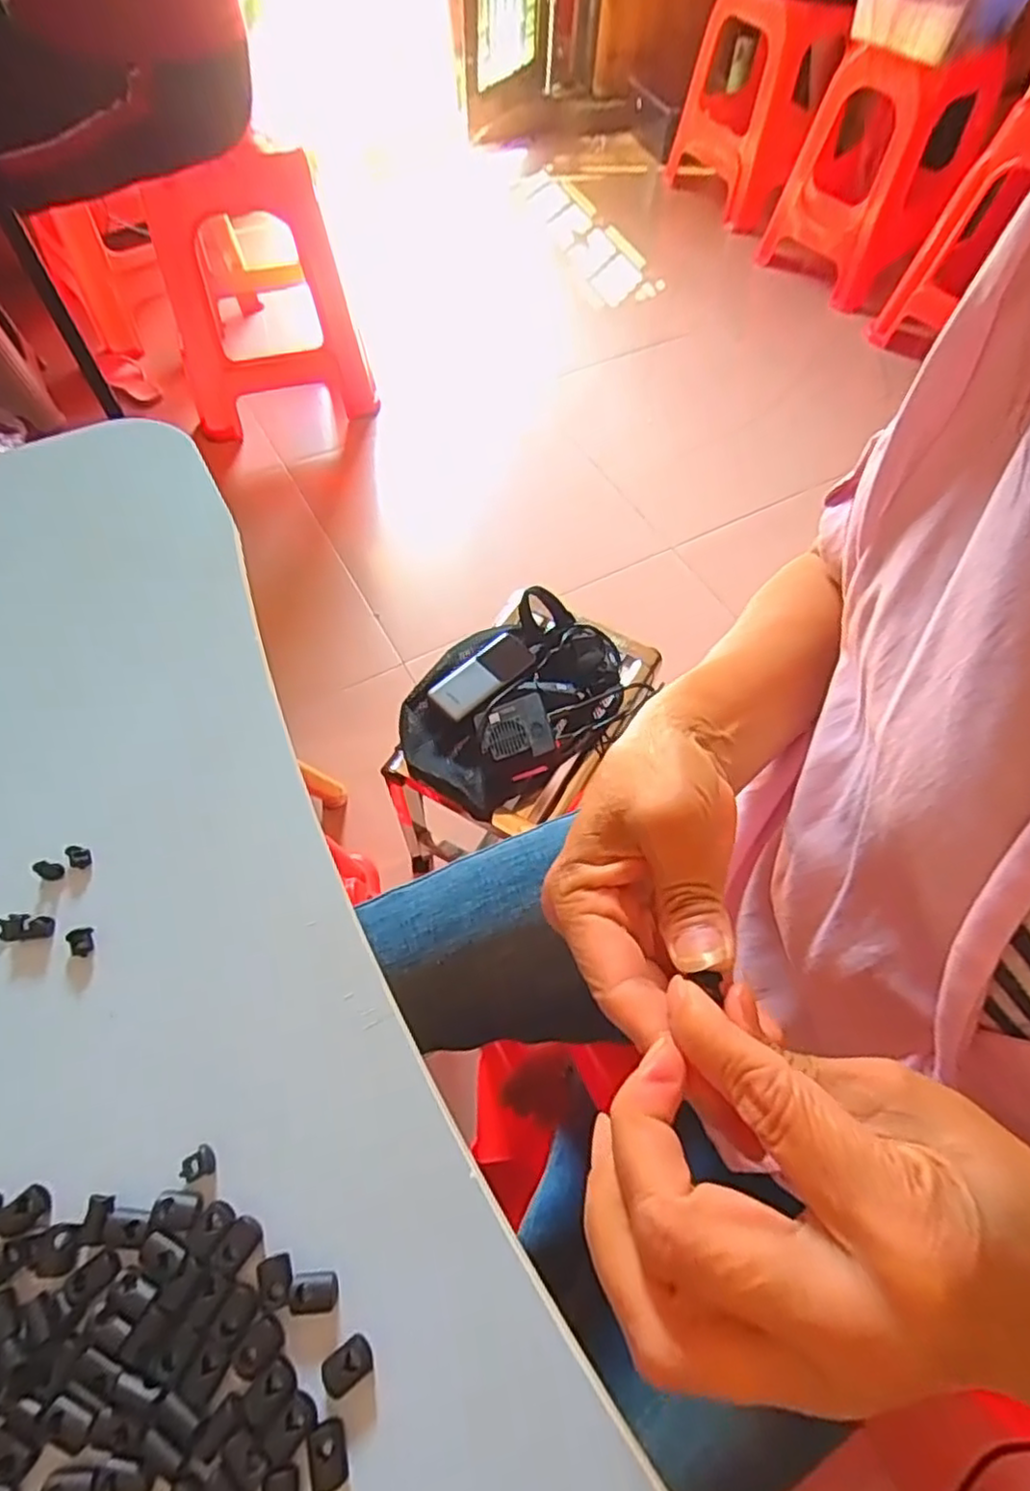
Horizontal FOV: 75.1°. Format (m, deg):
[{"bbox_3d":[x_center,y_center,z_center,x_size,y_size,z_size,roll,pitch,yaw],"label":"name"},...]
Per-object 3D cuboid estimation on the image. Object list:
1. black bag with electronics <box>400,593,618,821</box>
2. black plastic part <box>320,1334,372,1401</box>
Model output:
[{"bbox_3d":[-0.006,-0.062,0.773,0.278,0.067,0.197,-35,68,-20],"label":"black bag with electronics"},{"bbox_3d":[-0.054,0.200,0.215,0.016,0.004,0.011,-29,66,-18],"label":"black plastic part"}]

